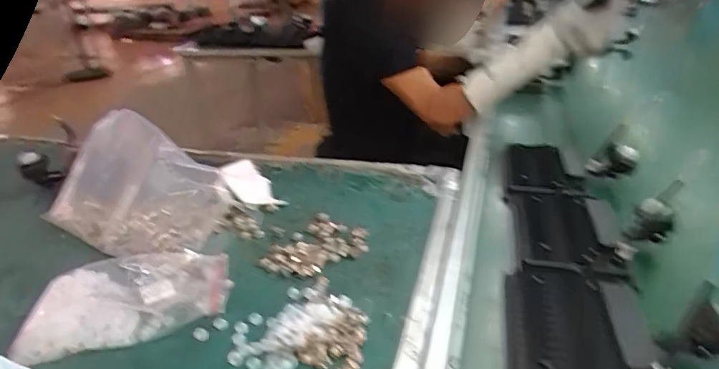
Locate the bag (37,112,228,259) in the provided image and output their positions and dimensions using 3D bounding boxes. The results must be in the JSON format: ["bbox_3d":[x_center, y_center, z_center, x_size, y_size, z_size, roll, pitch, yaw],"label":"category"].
[{"bbox_3d":[-0.296,0.004,0.653,0.242,0.120,0.154,16,33,33],"label":"bag"}]

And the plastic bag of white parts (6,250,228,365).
[{"bbox_3d":[-0.235,0.117,0.512,0.187,0.036,0.135,-12,29,-15],"label":"plastic bag of white parts"}]

